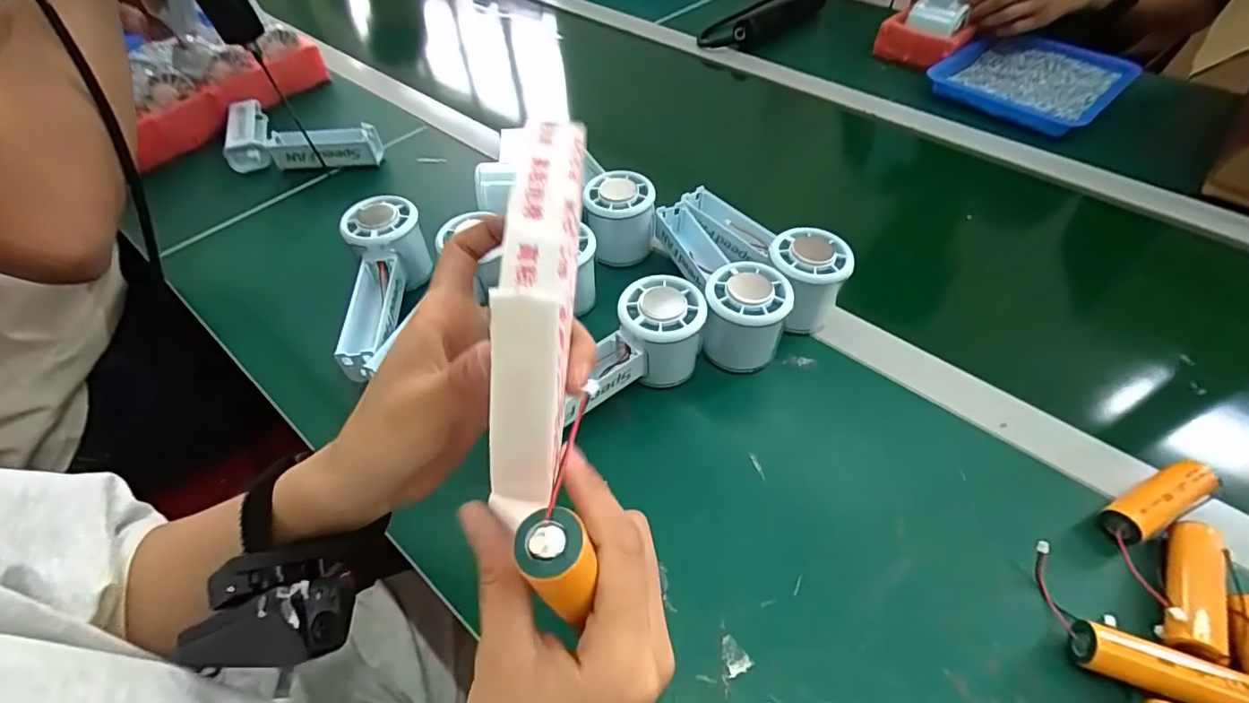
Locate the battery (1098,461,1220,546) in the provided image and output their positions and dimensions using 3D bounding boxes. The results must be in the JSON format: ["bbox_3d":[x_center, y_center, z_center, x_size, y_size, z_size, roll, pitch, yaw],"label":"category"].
[{"bbox_3d":[0.307,0.088,0.312,0.071,0.023,0.022,-22,54,-14],"label":"battery"}]

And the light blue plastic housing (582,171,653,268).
[{"bbox_3d":[-0.004,-0.112,0.450,0.057,0.056,0.049,-4,52,-1],"label":"light blue plastic housing"}]

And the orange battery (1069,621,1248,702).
[{"bbox_3d":[0.258,0.154,0.259,0.072,0.022,0.021,15,54,13],"label":"orange battery"}]

